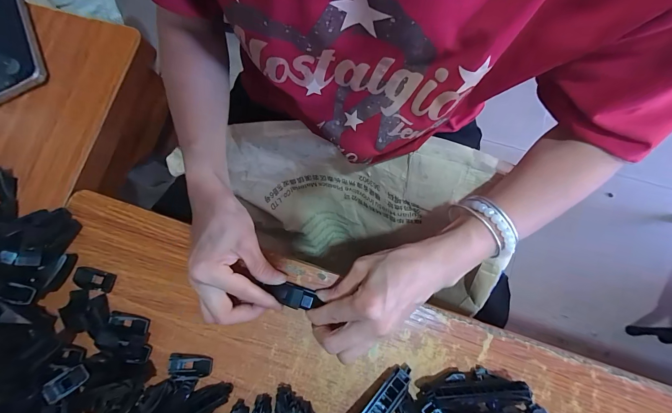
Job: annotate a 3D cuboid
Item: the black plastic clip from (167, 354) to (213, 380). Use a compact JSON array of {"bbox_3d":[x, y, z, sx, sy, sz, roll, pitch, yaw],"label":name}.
[{"bbox_3d":[-0.142,0.154,0.293,0.043,0.009,0.020,4,79,5],"label":"black plastic clip"}]

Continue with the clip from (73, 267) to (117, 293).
[{"bbox_3d":[-0.253,0.076,0.319,0.043,0.005,0.020,10,80,6],"label":"clip"}]

